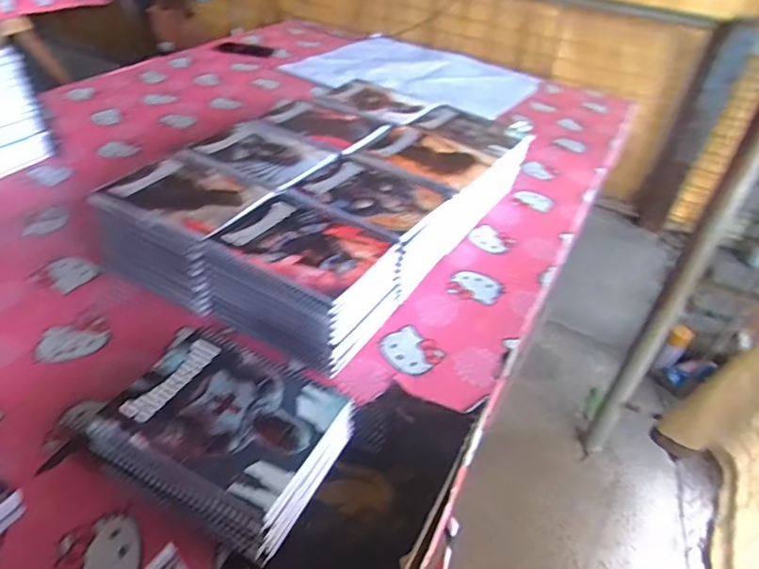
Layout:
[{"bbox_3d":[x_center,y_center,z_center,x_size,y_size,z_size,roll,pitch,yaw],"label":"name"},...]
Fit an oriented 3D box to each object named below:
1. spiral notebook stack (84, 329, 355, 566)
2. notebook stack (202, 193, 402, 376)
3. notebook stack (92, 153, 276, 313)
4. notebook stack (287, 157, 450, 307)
[{"bbox_3d":[-0.152,0.157,0.542,0.201,0.084,0.159,21,41,16],"label":"spiral notebook stack"},{"bbox_3d":[-0.100,-0.006,0.720,0.205,0.122,0.164,23,41,19],"label":"notebook stack"},{"bbox_3d":[-0.281,-0.085,0.783,0.196,0.129,0.179,22,41,18],"label":"notebook stack"},{"bbox_3d":[-0.017,-0.088,0.827,0.216,0.122,0.171,21,41,17],"label":"notebook stack"}]

